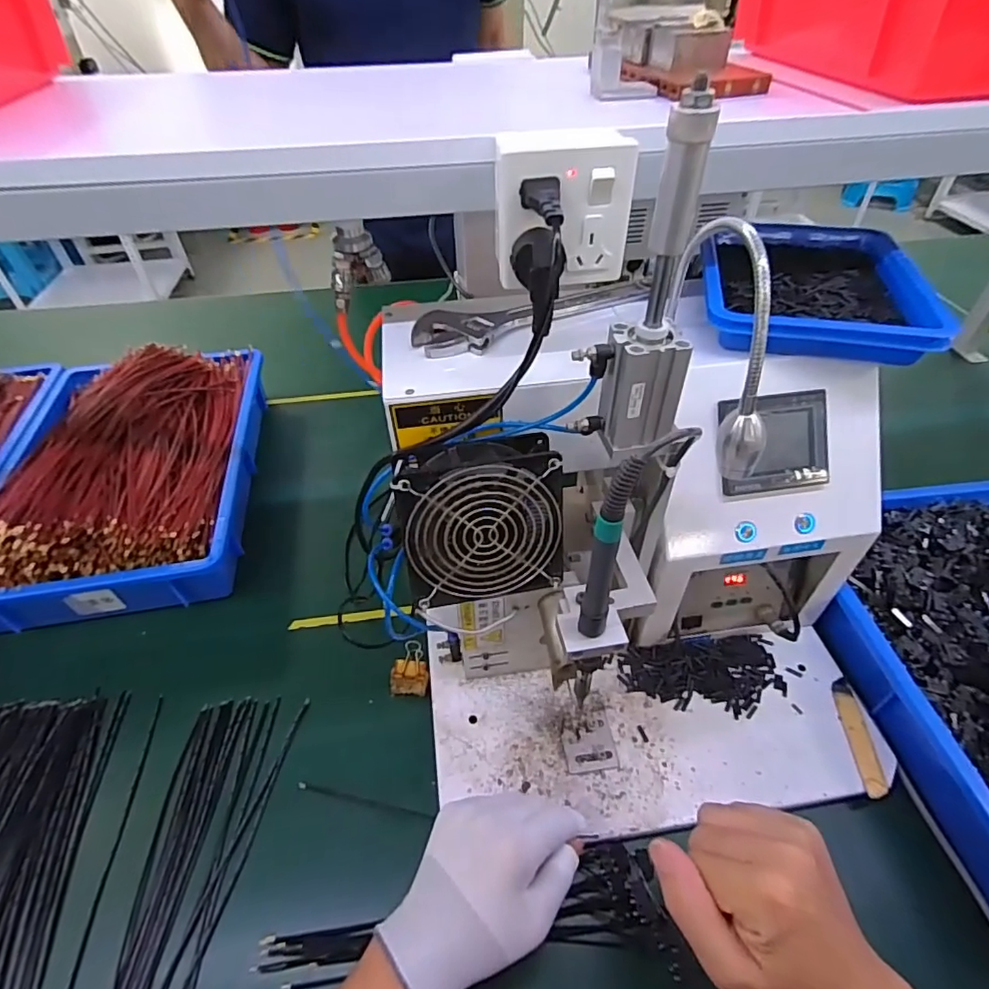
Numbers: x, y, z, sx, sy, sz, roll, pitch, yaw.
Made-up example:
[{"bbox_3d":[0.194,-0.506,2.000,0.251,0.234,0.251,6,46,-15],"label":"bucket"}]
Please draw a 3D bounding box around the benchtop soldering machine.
[{"bbox_3d":[0.125,0.005,0.422,0.394,0.399,0.367,-11,46,-10],"label":"benchtop soldering machine"}]

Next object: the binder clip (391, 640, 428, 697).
[{"bbox_3d":[-0.086,0.175,0.548,0.037,0.025,0.044,1,45,2],"label":"binder clip"}]

